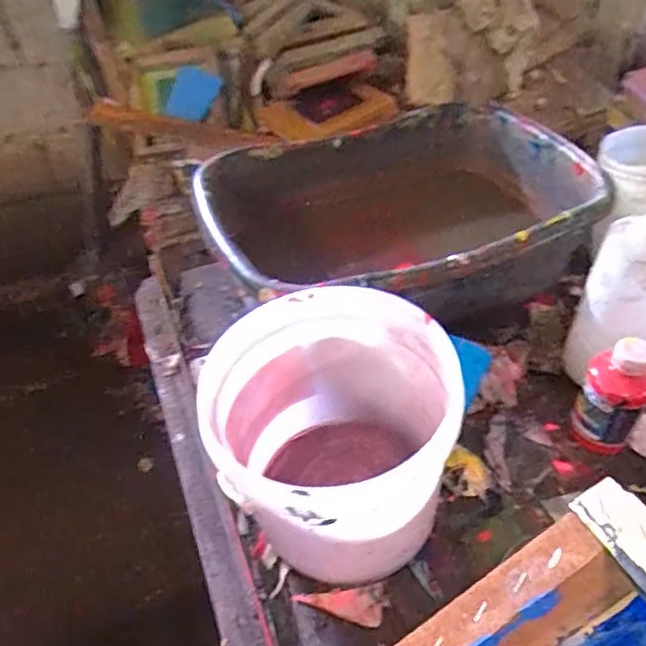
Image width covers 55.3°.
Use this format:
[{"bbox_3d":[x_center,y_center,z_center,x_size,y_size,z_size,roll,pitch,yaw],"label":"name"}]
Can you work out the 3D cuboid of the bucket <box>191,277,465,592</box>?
[{"bbox_3d":[0.007,0.103,0.536,0.185,0.195,0.194,-2,44,2],"label":"bucket"}]

